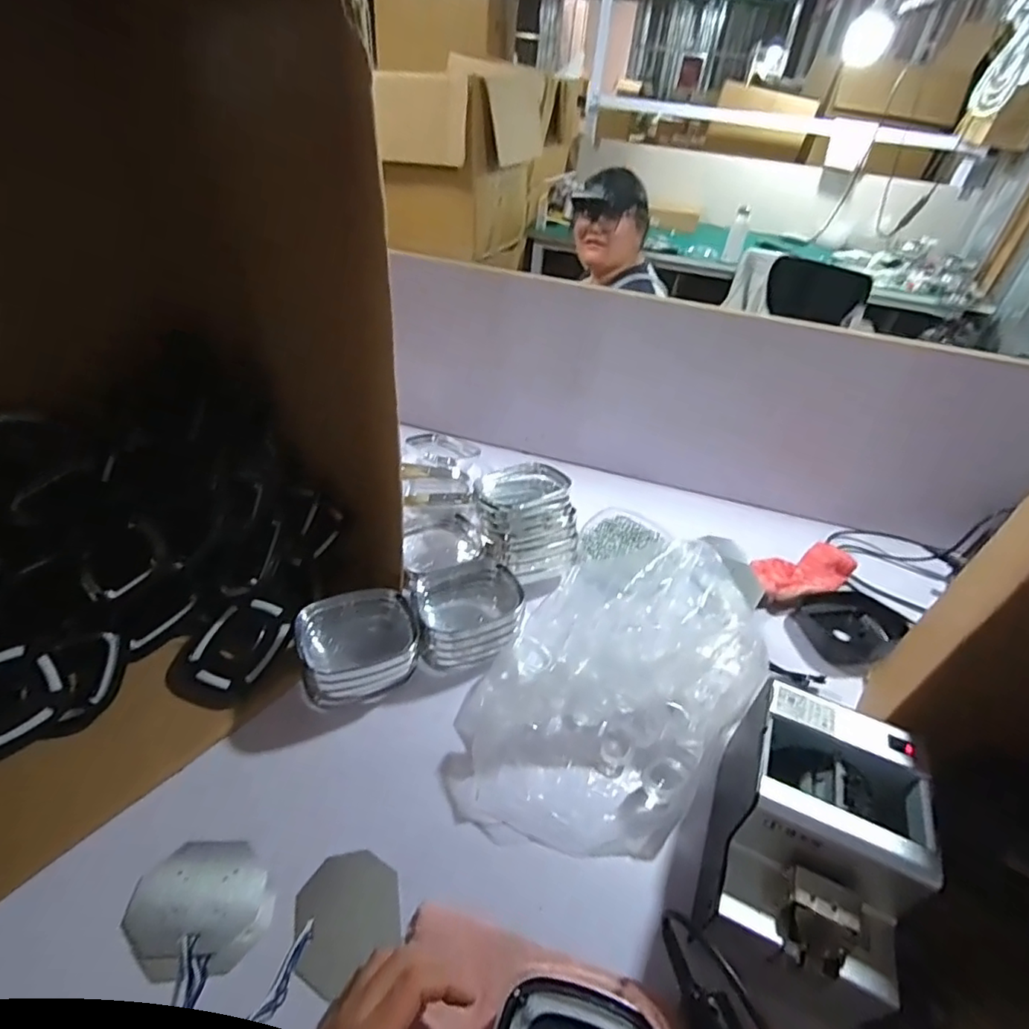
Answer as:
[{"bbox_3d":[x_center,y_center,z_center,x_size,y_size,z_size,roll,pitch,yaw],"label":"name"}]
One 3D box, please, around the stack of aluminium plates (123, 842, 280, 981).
[{"bbox_3d":[-0.252,0.314,0.454,0.103,0.010,0.092,33,47,30],"label":"stack of aluminium plates"}]

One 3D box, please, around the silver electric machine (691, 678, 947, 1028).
[{"bbox_3d":[0.237,0.265,0.459,0.132,0.134,0.187,18,41,15],"label":"silver electric machine"}]

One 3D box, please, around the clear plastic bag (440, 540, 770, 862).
[{"bbox_3d":[0.114,0.169,0.603,0.232,0.109,0.385,30,46,27],"label":"clear plastic bag"}]

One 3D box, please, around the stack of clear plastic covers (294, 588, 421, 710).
[{"bbox_3d":[-0.165,0.145,0.605,0.121,0.075,0.099,-12,43,-20],"label":"stack of clear plastic covers"}]

